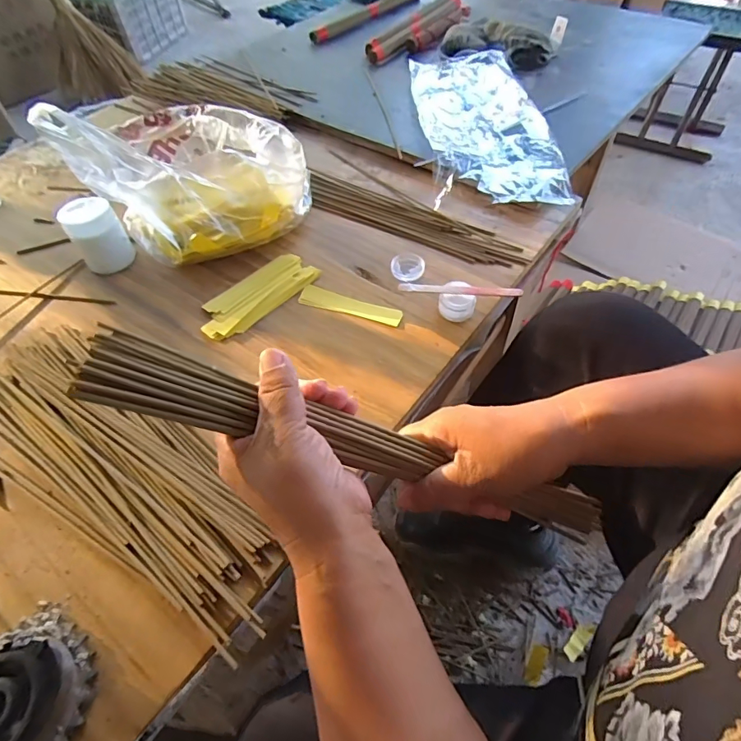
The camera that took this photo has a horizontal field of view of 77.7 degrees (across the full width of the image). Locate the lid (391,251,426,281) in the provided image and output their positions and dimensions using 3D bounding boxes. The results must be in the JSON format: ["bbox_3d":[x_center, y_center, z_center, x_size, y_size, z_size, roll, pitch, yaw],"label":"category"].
[{"bbox_3d":[0.042,-0.119,0.523,0.037,0.006,0.043,20,58,17],"label":"lid"}]

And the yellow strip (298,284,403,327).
[{"bbox_3d":[-0.022,-0.070,0.492,0.113,0.006,0.025,16,57,14],"label":"yellow strip"}]

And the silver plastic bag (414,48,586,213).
[{"bbox_3d":[0.158,-0.367,0.661,0.176,0.028,0.383,-5,54,0],"label":"silver plastic bag"}]

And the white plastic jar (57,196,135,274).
[{"bbox_3d":[-0.307,-0.154,0.521,0.046,0.066,0.056,30,62,22],"label":"white plastic jar"}]

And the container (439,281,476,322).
[{"bbox_3d":[0.090,-0.069,0.476,0.035,0.030,0.033,-2,54,3],"label":"container"}]

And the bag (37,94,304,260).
[{"bbox_3d":[-0.212,-0.237,0.544,0.250,0.135,0.183,28,61,21],"label":"bag"}]

